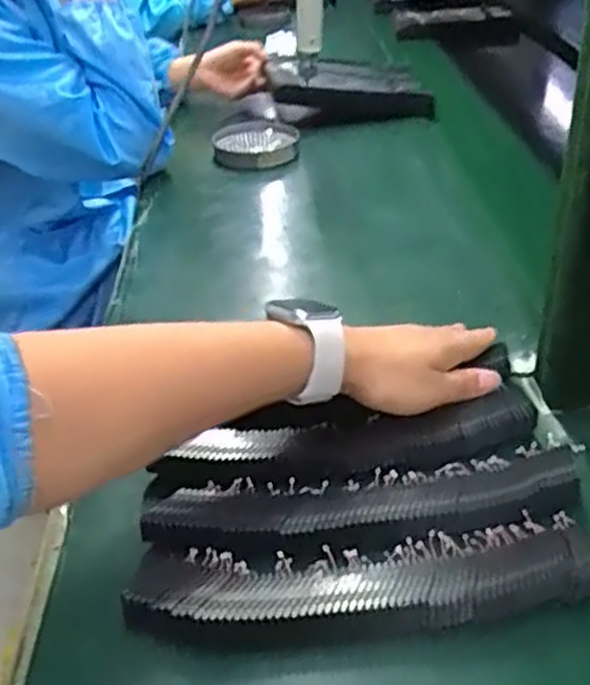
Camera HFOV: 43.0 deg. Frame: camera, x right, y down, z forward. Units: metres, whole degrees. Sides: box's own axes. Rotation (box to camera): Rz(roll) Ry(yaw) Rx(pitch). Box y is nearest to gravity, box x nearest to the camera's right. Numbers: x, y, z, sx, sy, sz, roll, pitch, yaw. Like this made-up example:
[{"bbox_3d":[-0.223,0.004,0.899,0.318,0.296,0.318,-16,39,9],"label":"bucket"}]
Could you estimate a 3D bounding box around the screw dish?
[{"bbox_3d":[-0.053,-0.271,1.022,0.116,0.022,0.129,-4,33,3],"label":"screw dish"}]

